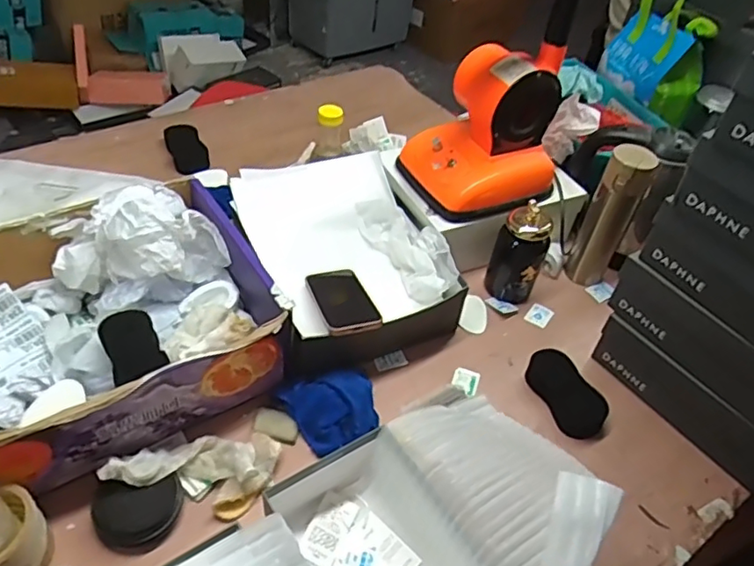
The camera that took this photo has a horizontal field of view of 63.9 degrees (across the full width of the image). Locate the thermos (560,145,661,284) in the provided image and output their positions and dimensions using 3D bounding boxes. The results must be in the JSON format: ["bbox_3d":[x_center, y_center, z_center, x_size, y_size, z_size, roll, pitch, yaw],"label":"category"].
[{"bbox_3d":[0.369,-0.102,0.966,0.069,0.251,0.077,28,49,19],"label":"thermos"}]

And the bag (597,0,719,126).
[{"bbox_3d":[0.551,-0.472,1.171,0.098,0.215,0.212,-8,47,-15],"label":"bag"}]

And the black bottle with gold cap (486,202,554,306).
[{"bbox_3d":[0.222,-0.042,0.932,0.070,0.158,0.060,-2,46,-10],"label":"black bottle with gold cap"}]

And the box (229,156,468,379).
[{"bbox_3d":[-0.050,-0.039,0.913,0.261,0.114,0.332,-13,49,-19],"label":"box"}]

